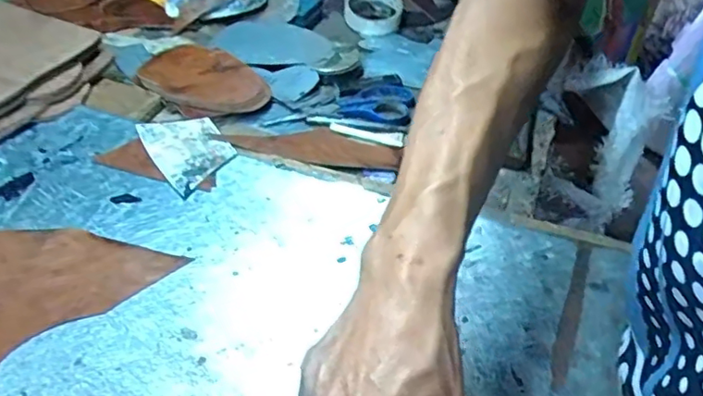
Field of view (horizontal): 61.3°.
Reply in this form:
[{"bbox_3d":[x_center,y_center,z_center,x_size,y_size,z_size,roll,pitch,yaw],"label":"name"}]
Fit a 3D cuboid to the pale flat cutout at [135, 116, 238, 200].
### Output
[{"bbox_3d":[-0.161,-0.050,0.589,0.071,0.007,0.110,-28,55,-24],"label":"pale flat cutout"}]

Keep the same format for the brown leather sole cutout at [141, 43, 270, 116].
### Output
[{"bbox_3d":[-0.180,-0.144,0.707,0.171,0.016,0.100,32,49,25],"label":"brown leather sole cutout"}]

